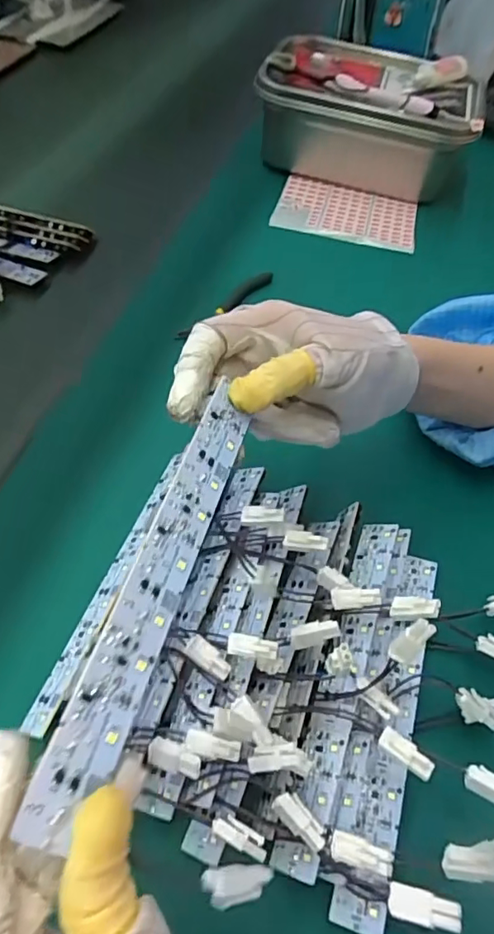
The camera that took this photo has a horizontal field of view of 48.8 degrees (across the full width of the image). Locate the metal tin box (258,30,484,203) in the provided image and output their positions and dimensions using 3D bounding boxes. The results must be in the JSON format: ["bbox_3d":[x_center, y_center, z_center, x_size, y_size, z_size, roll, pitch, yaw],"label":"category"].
[{"bbox_3d":[0.139,-0.394,0.624,0.233,0.103,0.155,15,54,7],"label":"metal tin box"}]

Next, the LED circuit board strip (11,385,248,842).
[{"bbox_3d":[-0.031,0.038,0.207,0.026,0.004,0.176,40,48,-25],"label":"LED circuit board strip"}]

